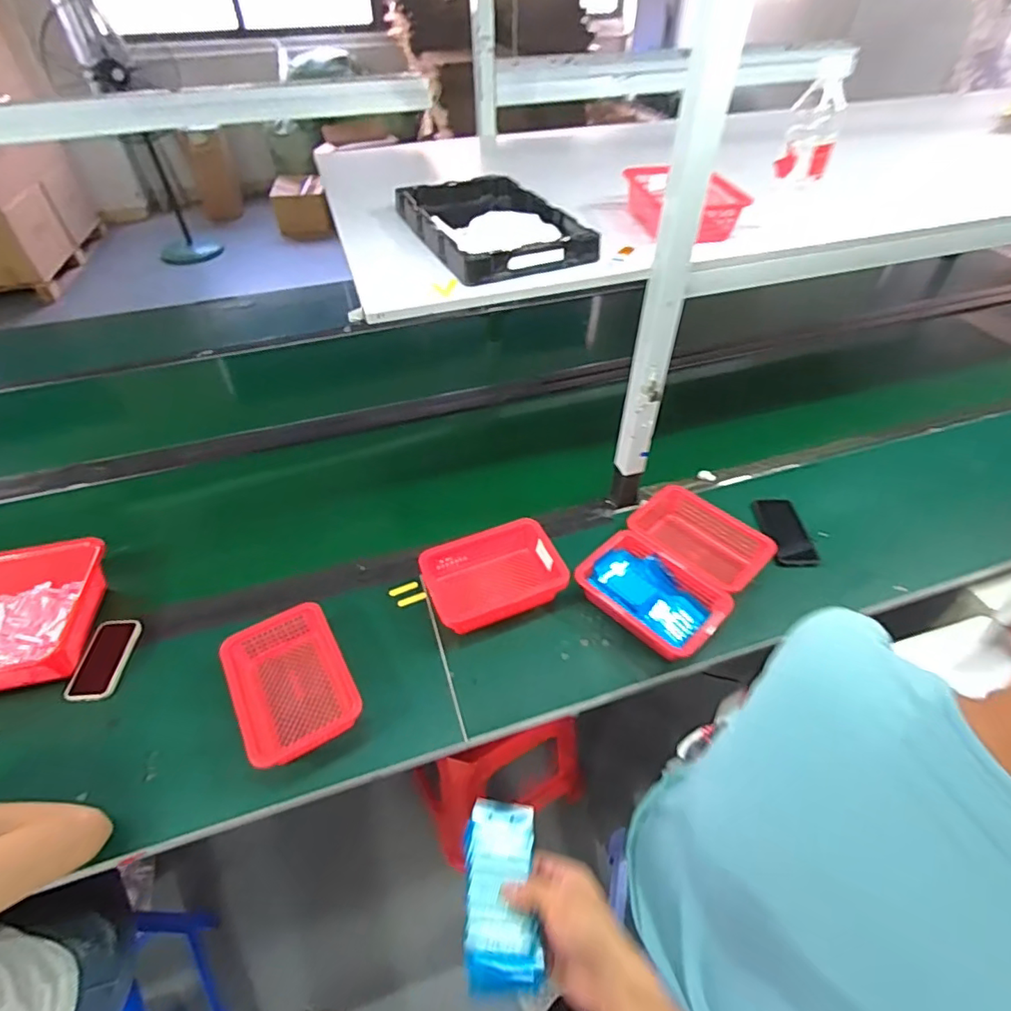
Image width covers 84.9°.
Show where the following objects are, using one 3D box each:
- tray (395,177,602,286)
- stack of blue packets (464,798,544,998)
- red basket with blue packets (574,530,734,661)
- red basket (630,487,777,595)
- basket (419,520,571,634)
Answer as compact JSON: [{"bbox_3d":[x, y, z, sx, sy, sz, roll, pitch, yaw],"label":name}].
[{"bbox_3d":[-0.034,-0.470,0.913,0.219,0.041,0.415,-19,48,-17],"label":"tray"},{"bbox_3d":[-0.005,0.324,0.465,0.060,0.020,0.136,12,37,-10],"label":"stack of blue packets"},{"bbox_3d":[0.241,0.154,0.933,0.237,0.074,0.147,32,54,29],"label":"red basket with blue packets"},{"bbox_3d":[0.349,0.068,1.014,0.235,0.065,0.169,34,54,30],"label":"red basket"},{"bbox_3d":[-0.023,0.121,0.966,0.229,0.080,0.162,-16,47,-15],"label":"basket"}]

